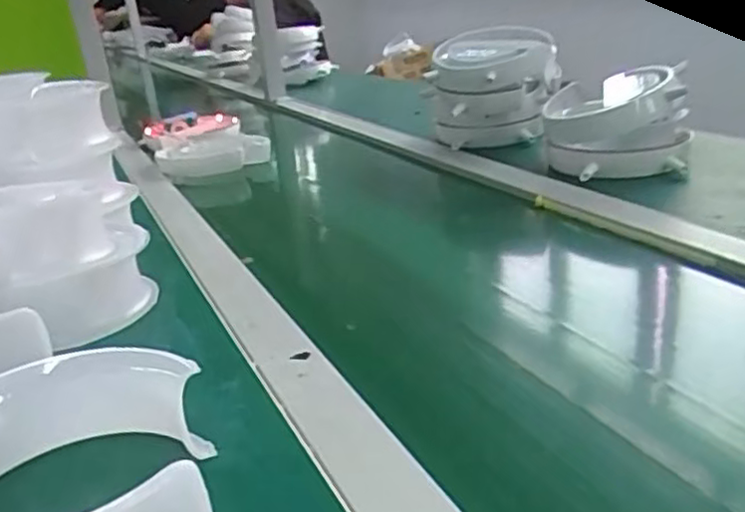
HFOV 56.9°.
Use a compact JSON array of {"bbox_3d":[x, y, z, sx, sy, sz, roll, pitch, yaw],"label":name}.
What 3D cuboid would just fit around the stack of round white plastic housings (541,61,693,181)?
[{"bbox_3d":[0.267,-0.143,0.758,0.151,0.105,0.148,3,22,20],"label":"stack of round white plastic housings"}]

